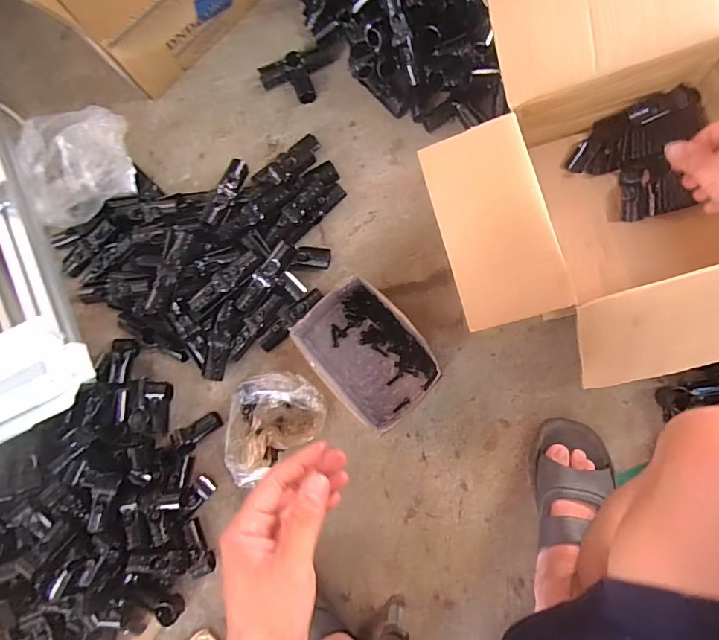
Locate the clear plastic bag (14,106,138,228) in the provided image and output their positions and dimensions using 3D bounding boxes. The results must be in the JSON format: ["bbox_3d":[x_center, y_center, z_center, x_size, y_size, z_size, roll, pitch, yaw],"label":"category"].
[{"bbox_3d":[-0.462,-0.273,0.745,0.174,0.107,0.210,-8,82,6],"label":"clear plastic bag"}]

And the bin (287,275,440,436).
[{"bbox_3d":[0.015,0.050,0.648,0.141,0.095,0.196,-43,80,1],"label":"bin"}]

